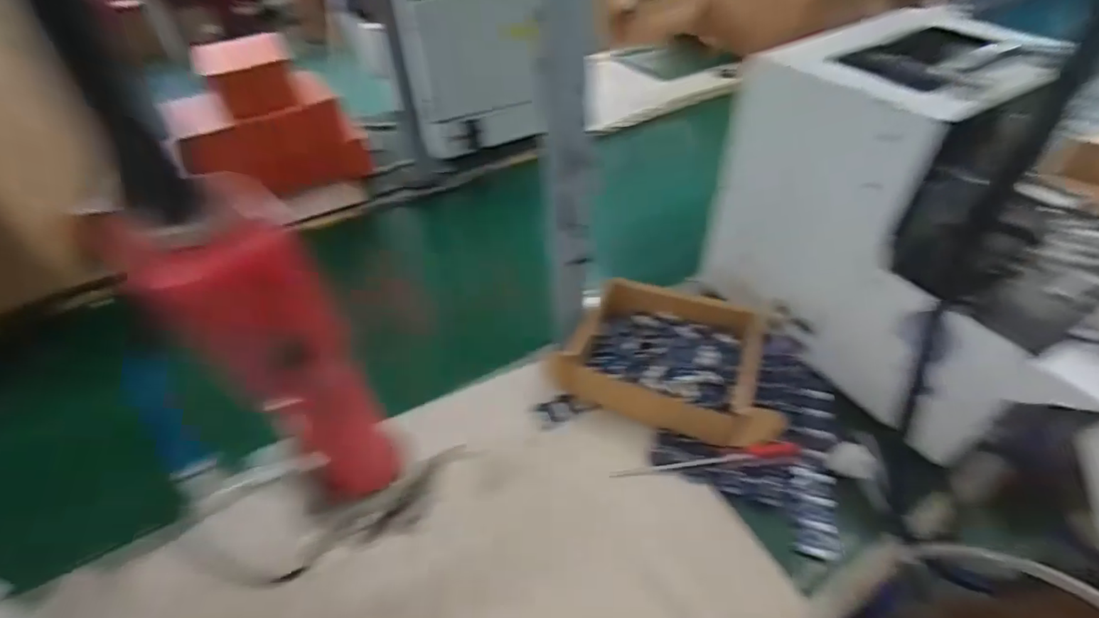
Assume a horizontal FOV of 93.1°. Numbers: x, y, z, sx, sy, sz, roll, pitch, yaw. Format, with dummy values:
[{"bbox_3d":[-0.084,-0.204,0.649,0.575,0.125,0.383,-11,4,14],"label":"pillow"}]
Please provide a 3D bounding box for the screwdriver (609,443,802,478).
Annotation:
[{"bbox_3d":[0.140,0.136,0.464,0.163,0.020,0.013,-6,45,-2],"label":"screwdriver"}]

